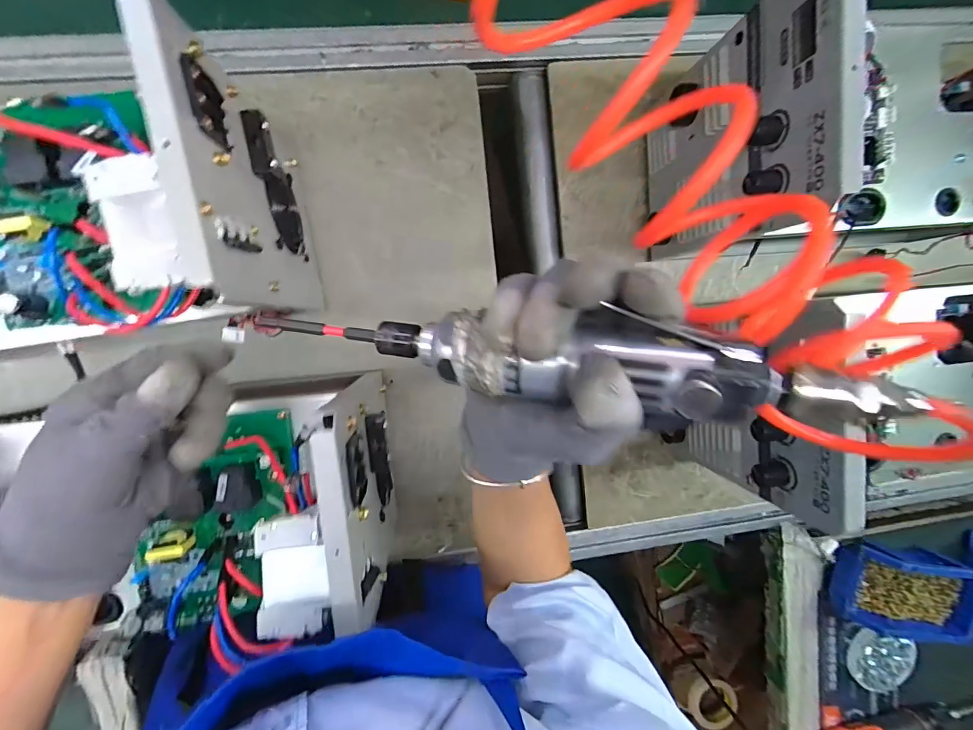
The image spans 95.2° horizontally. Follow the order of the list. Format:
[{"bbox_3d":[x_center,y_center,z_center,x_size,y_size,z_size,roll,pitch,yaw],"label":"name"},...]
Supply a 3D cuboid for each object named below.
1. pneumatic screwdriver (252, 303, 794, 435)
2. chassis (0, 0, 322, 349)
[{"bbox_3d":[0.003,-0.007,0.217,0.248,0.032,0.046,7,94,11],"label":"pneumatic screwdriver"},{"bbox_3d":[-0.365,-0.103,0.344,0.383,0.223,0.187,-7,97,-6],"label":"chassis"}]

